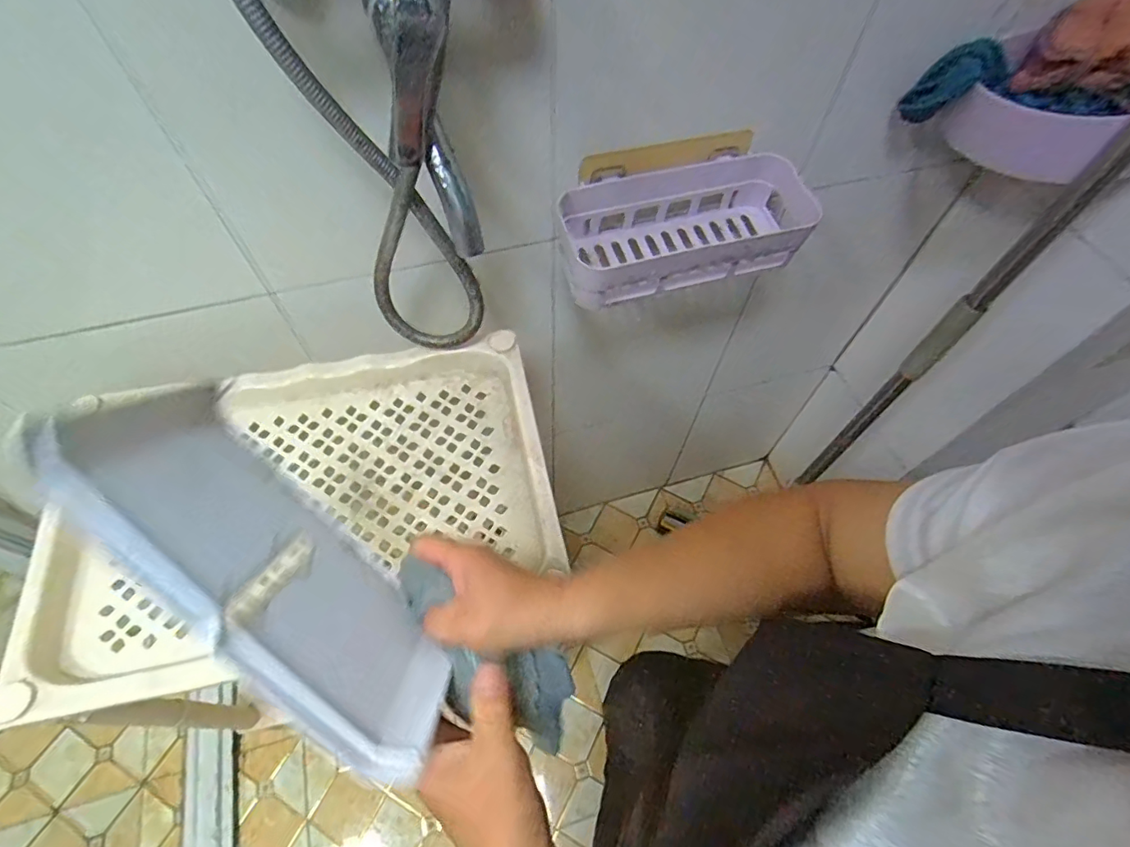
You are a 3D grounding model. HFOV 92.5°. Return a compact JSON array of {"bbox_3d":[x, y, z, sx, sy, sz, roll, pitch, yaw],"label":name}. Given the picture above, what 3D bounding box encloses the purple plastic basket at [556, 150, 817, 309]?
[{"bbox_3d":[0.137,-0.214,0.585,0.276,0.085,0.127,-10,61,-7],"label":"purple plastic basket"}]

